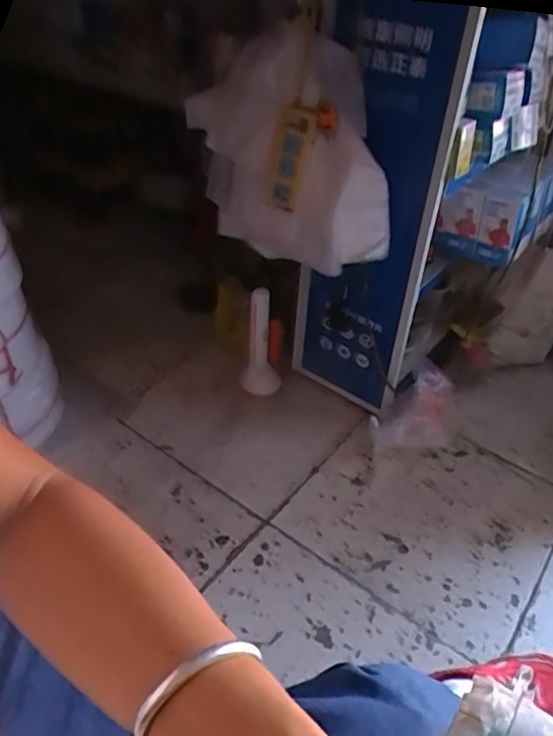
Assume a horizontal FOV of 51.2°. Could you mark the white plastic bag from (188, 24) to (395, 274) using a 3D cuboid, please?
[{"bbox_3d":[0.011,-0.397,1.054,0.141,0.382,0.450,-22,46,-27],"label":"white plastic bag"}]

